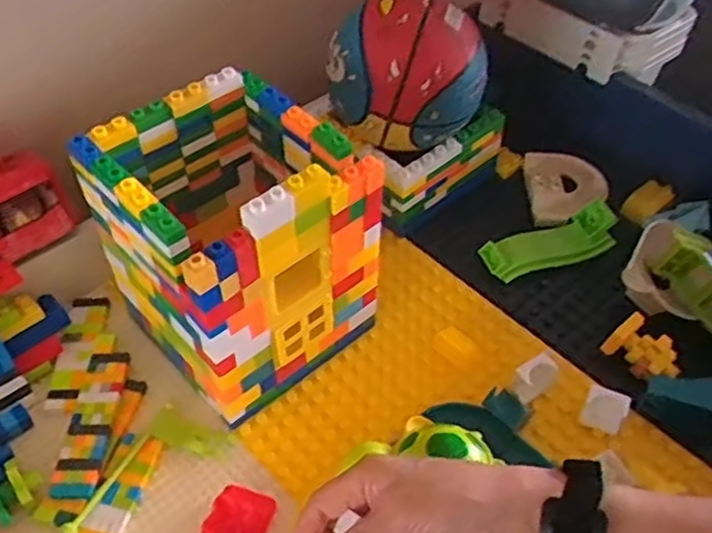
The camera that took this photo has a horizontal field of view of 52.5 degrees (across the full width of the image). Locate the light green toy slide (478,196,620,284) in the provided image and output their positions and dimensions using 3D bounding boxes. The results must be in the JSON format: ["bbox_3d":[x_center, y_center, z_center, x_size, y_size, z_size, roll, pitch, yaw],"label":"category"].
[{"bbox_3d":[0.185,-0.022,0.685,0.127,0.031,0.040,-19,52,-1],"label":"light green toy slide"}]

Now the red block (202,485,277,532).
[{"bbox_3d":[-0.086,0.190,0.518,0.042,0.029,0.061,19,50,14],"label":"red block"}]

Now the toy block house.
[{"bbox_3d":[-0.092,-0.021,0.574,0.159,0.199,0.168,-34,57,-28],"label":"toy block house"}]

